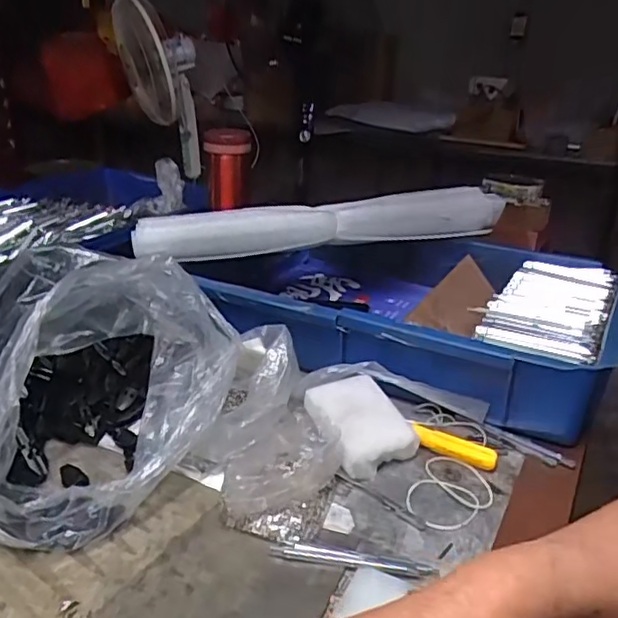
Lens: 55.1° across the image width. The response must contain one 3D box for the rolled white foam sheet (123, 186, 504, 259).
[{"bbox_3d":[0.025,-0.102,0.671,0.426,0.057,0.030,-4,23,-16],"label":"rolled white foam sheet"}]

